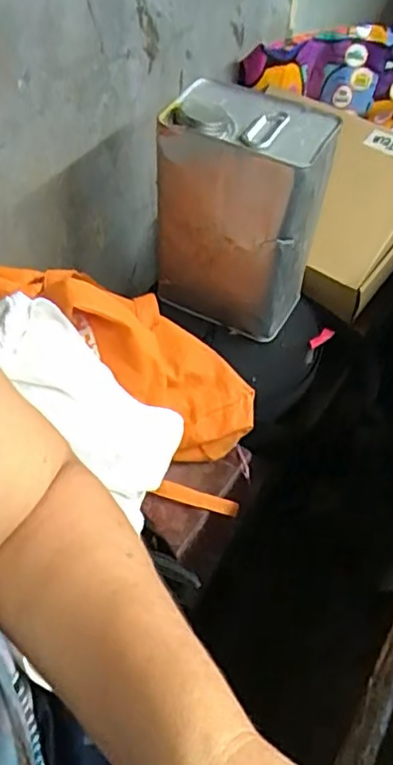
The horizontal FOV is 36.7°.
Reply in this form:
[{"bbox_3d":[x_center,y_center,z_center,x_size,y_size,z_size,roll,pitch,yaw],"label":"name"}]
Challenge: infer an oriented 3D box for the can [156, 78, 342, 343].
[{"bbox_3d":[0.048,-0.181,0.642,0.157,0.219,0.125,21,55,15],"label":"can"}]

